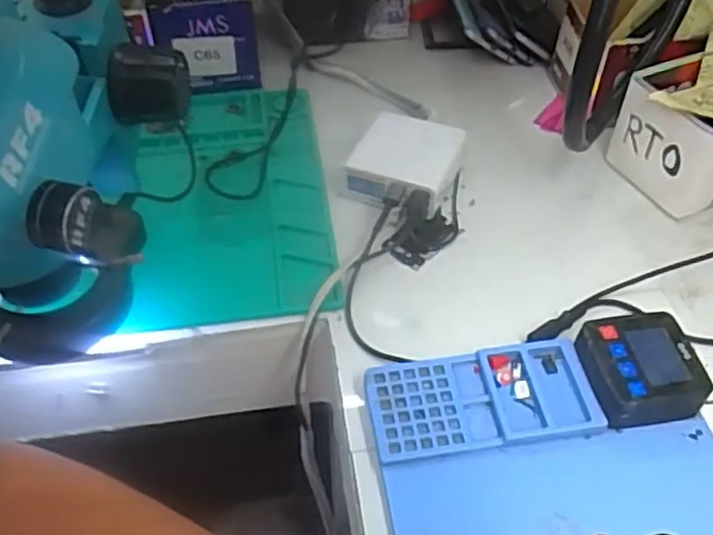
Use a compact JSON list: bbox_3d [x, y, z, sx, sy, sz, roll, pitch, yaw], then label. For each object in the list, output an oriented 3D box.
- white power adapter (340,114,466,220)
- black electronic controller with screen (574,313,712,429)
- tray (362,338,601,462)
[{"bbox_3d":[0.045,-0.091,0.617,0.087,0.040,0.092,19,51,16],"label":"white power adapter"},{"bbox_3d":[0.190,0.071,0.467,0.071,0.035,0.071,-4,48,-4],"label":"black electronic controller with screen"},{"bbox_3d":[0.083,0.089,0.463,0.148,0.014,0.068,-6,48,-6],"label":"tray"}]

